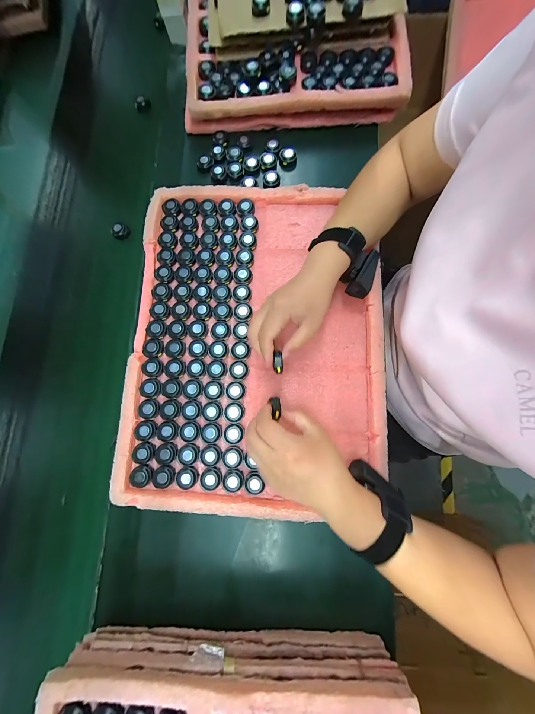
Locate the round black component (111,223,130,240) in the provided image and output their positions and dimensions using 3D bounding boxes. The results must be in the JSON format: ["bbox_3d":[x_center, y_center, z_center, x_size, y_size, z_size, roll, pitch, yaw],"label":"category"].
[{"bbox_3d":[-0.268,-0.229,0.440,0.029,0.017,0.026,-40,79,-3],"label":"round black component"}]

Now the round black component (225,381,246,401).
[{"bbox_3d":[-0.048,0.049,0.358,0.030,0.008,0.028,6,80,1],"label":"round black component"}]

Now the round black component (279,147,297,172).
[{"bbox_3d":[0.036,-0.357,0.437,0.030,0.022,0.032,0,80,0],"label":"round black component"}]

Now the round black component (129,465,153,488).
[{"bbox_3d":[-0.177,0.166,0.337,0.029,0.009,0.028,0,80,0],"label":"round black component"}]

